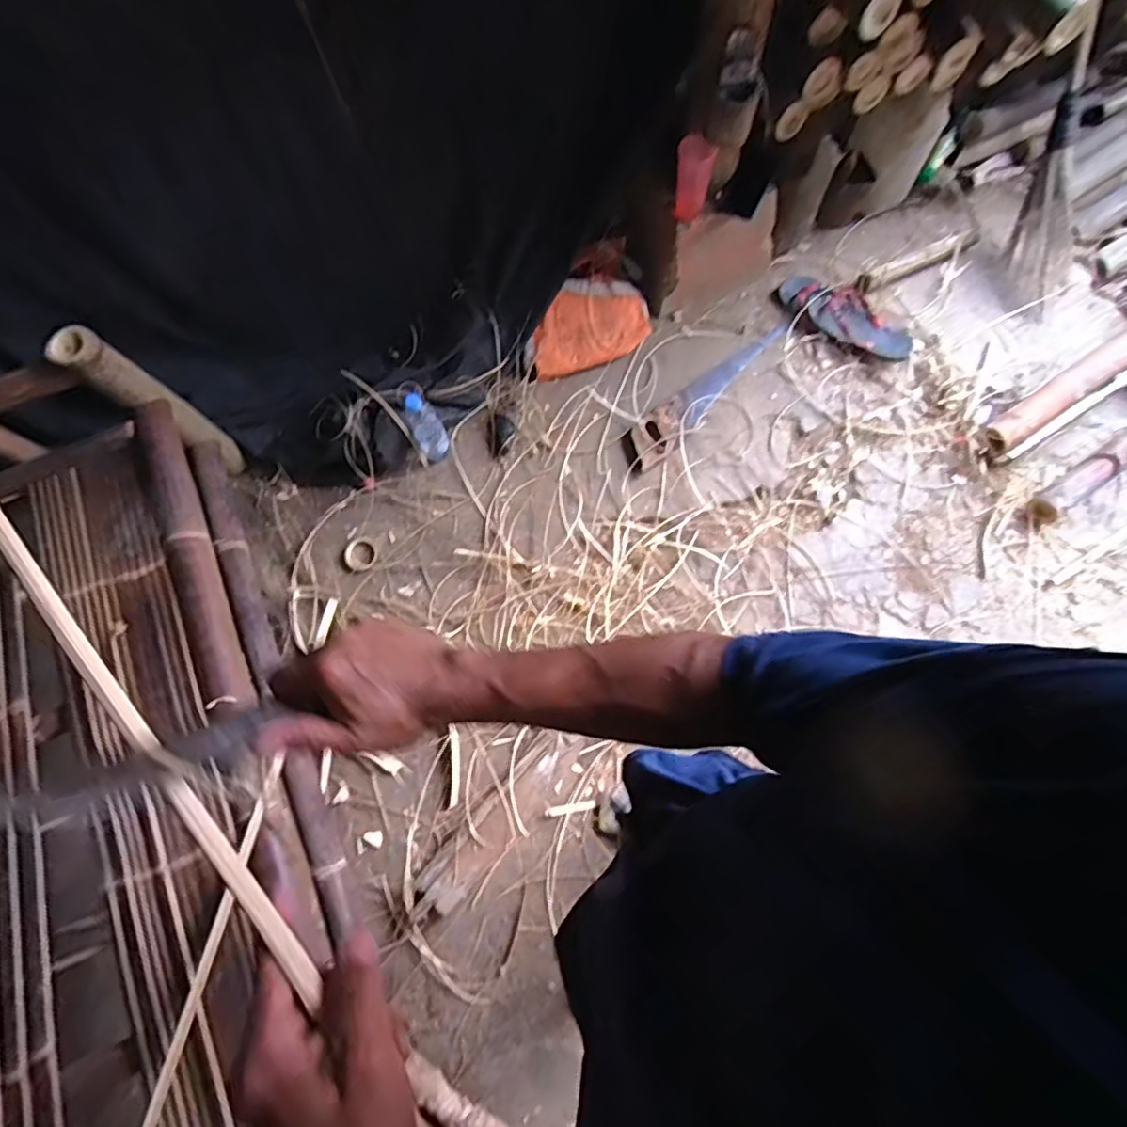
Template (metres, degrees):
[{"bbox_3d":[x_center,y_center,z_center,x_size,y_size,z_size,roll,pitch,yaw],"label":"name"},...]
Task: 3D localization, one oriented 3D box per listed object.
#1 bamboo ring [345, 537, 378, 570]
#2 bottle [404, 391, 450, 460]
[{"bbox_3d":[-0.476,-0.022,1.453,0.080,0.032,0.080,-1,74,3],"label":"bamboo ring"},{"bbox_3d":[-0.307,-0.305,1.398,0.066,0.192,0.071,-1,74,3],"label":"bottle"}]

